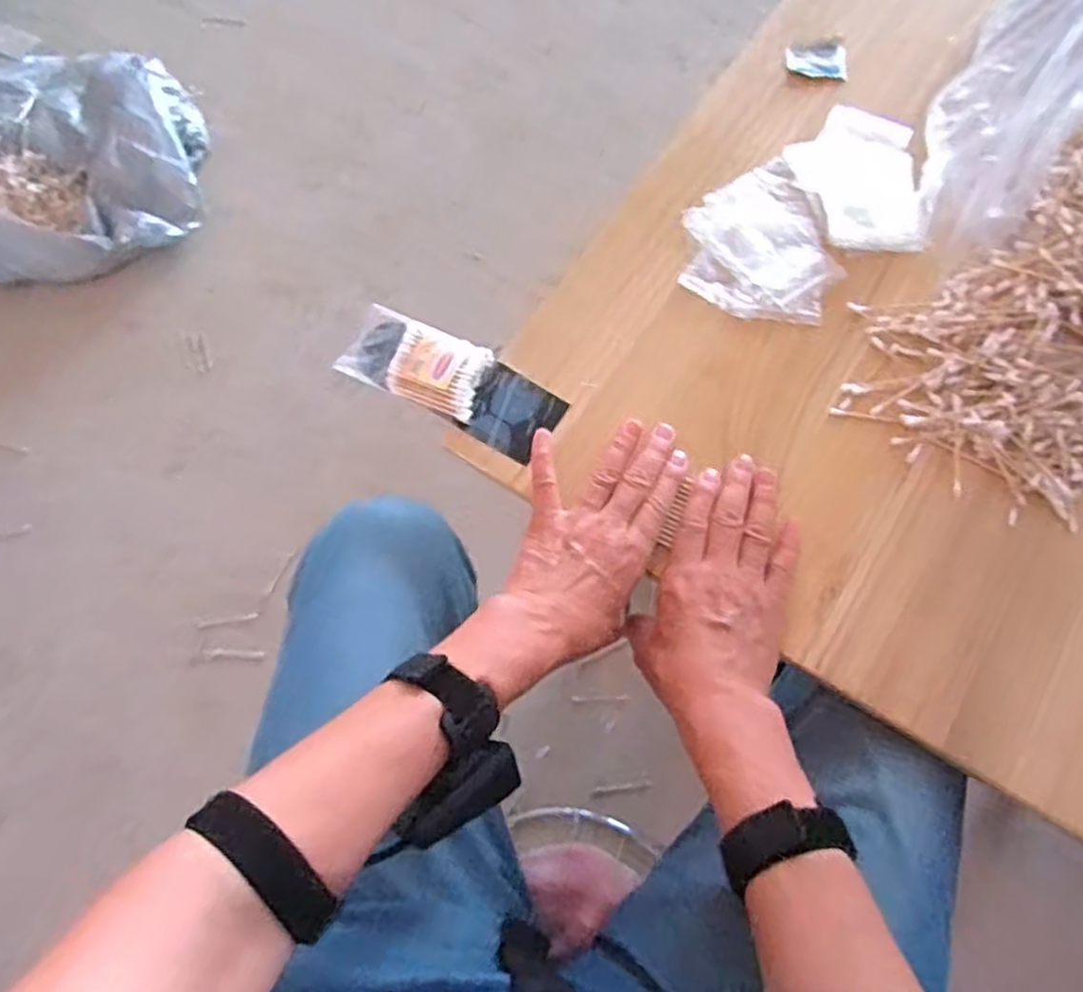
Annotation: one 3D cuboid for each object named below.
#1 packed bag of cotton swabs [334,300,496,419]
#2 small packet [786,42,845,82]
[{"bbox_3d":[-0.098,-0.105,0.567,0.127,0.015,0.066,27,73,24],"label":"packed bag of cotton swabs"},{"bbox_3d":[0.248,-0.394,0.662,0.052,0.004,0.043,8,71,5],"label":"small packet"}]

